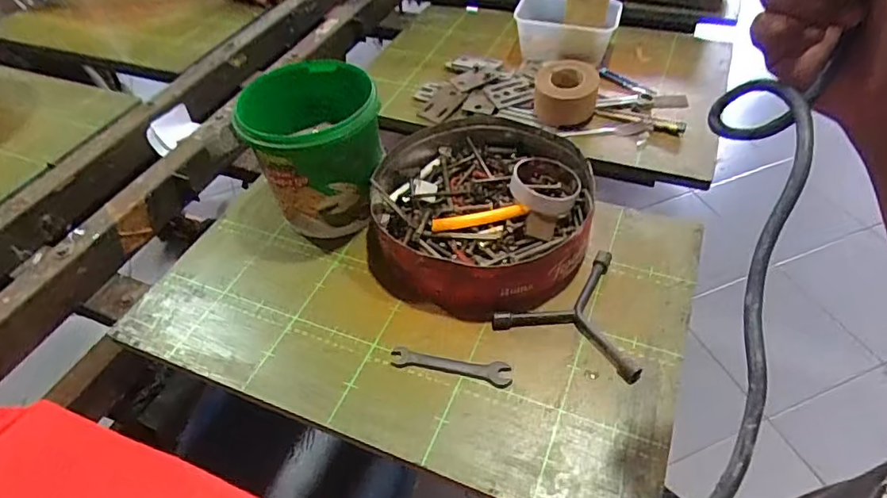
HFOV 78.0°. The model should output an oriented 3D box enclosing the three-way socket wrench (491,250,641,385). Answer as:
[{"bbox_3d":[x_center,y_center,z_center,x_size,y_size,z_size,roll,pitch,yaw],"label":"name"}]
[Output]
[{"bbox_3d":[0.153,0.057,0.596,0.153,0.022,0.135,21,51,21],"label":"three-way socket wrench"}]

